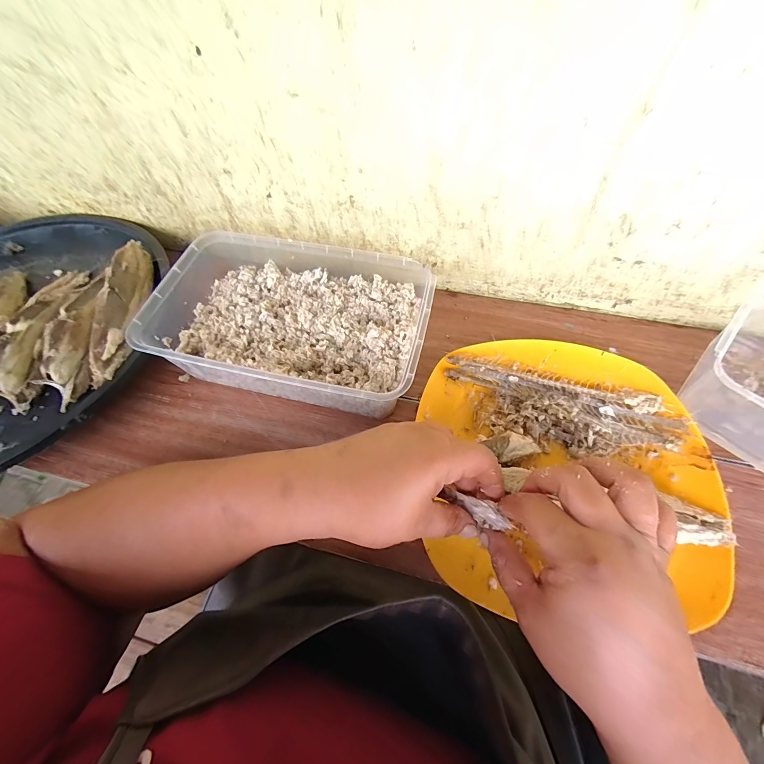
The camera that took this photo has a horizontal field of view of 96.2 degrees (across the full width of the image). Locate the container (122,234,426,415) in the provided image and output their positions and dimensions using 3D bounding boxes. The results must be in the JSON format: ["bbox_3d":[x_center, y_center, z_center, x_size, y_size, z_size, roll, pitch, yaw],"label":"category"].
[{"bbox_3d":[-0.088,-0.055,0.351,0.262,0.078,0.162,9,60,7],"label":"container"}]

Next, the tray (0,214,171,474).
[{"bbox_3d":[-0.417,-0.056,0.376,0.338,0.059,0.358,-1,59,2],"label":"tray"}]

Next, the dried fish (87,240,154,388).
[{"bbox_3d":[-0.277,-0.084,0.363,0.047,0.019,0.187,-10,60,-4],"label":"dried fish"}]

